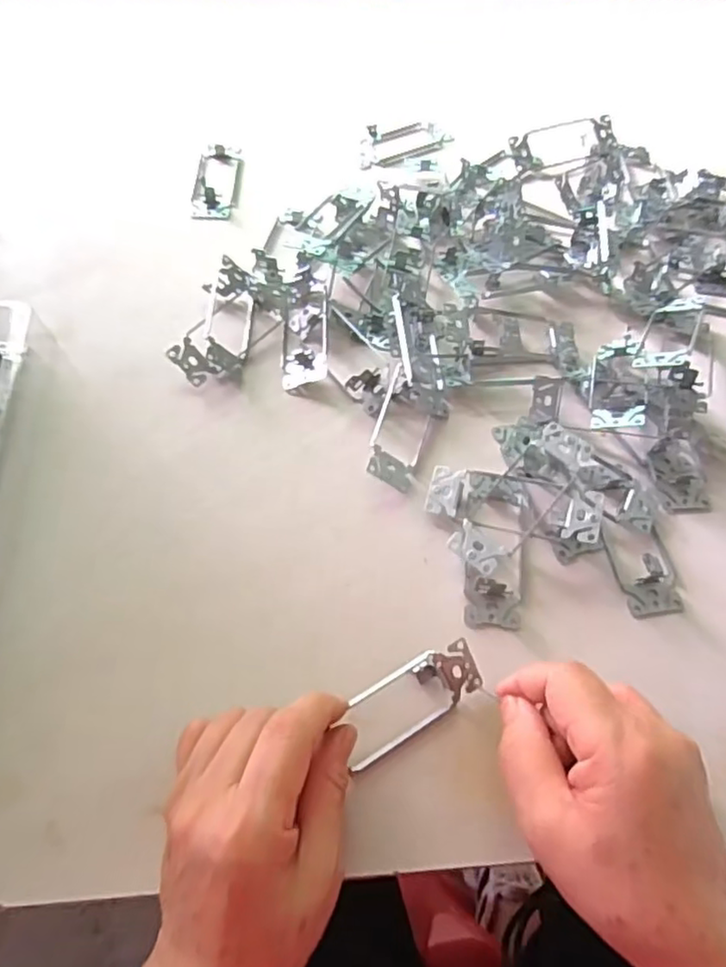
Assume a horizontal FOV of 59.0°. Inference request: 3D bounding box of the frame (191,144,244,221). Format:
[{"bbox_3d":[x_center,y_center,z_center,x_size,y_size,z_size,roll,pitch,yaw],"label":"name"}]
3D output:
[{"bbox_3d":[-0.130,-0.276,0.577,0.039,0.015,0.095,0,60,-2],"label":"frame"}]

